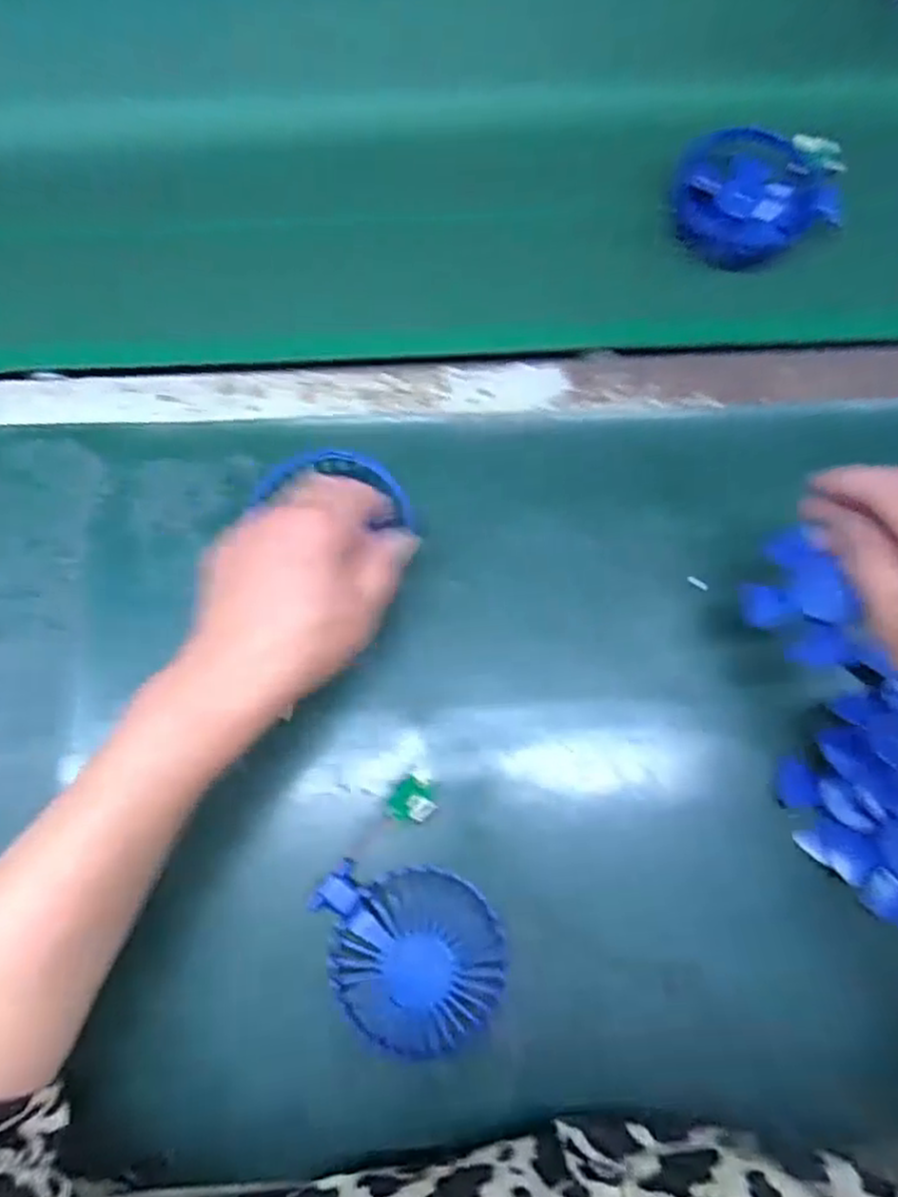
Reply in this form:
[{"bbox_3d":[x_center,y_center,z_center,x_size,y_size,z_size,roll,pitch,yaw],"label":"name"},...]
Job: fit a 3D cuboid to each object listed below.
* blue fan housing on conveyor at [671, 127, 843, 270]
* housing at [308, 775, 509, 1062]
[{"bbox_3d":[0.202,-0.269,0.496,0.089,0.039,0.080,-18,78,-5],"label":"blue fan housing on conveyor"},{"bbox_3d":[-0.020,0.162,0.369,0.081,0.045,0.125,-28,79,-7],"label":"housing"}]

